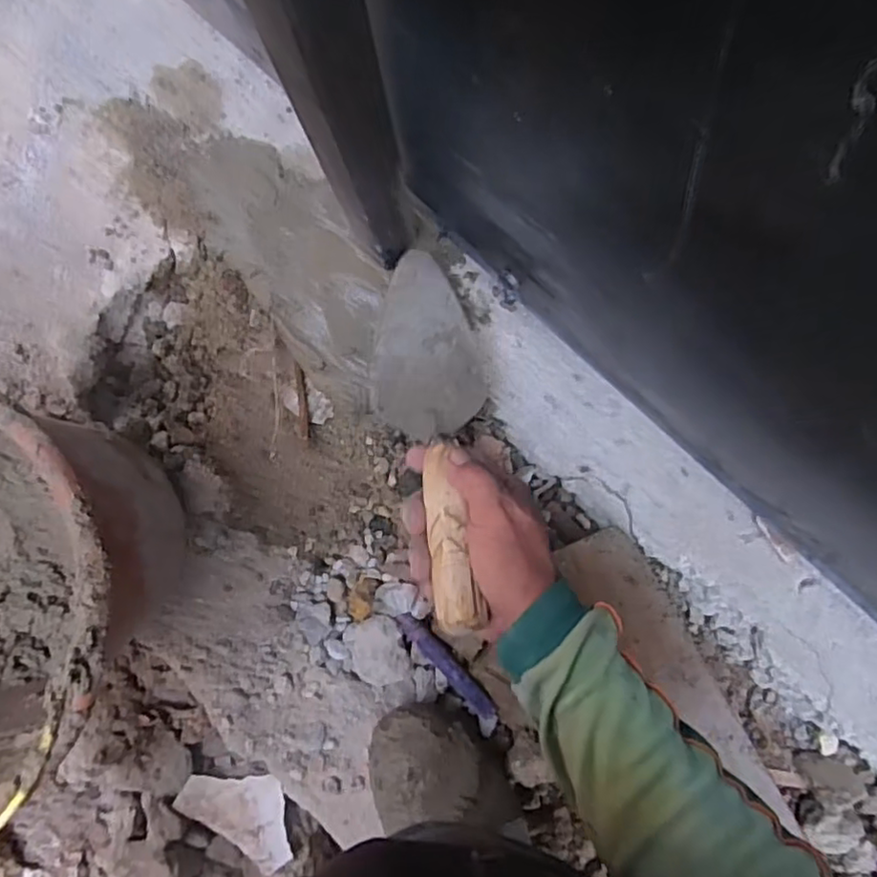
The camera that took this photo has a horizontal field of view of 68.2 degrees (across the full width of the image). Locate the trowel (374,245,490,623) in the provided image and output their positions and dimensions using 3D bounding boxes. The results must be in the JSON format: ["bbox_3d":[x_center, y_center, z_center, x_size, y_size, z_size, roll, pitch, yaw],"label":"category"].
[{"bbox_3d":[-0.004,-0.010,0.469,0.085,0.055,0.300,-10,54,3],"label":"trowel"}]

